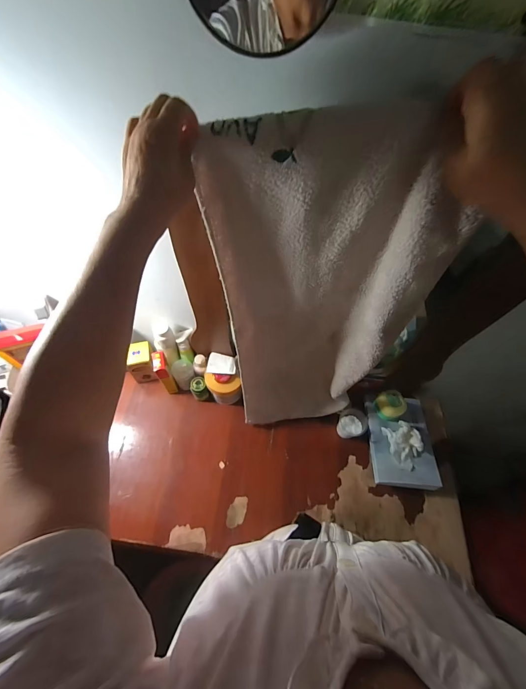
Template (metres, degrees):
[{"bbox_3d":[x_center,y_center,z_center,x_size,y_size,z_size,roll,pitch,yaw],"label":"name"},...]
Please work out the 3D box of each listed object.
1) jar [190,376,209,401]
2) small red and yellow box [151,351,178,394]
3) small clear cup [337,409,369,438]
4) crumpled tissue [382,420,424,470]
[{"bbox_3d":[-0.159,0.113,0.749,0.038,0.076,0.034,-19,61,-13],"label":"jar"},{"bbox_3d":[-0.237,0.075,0.728,0.026,0.156,0.048,-15,60,-11],"label":"small red and yellow box"},{"bbox_3d":[0.214,0.197,0.731,0.074,0.058,0.063,-12,59,-9],"label":"small clear cup"},{"bbox_3d":[0.324,0.228,0.681,0.071,0.035,0.098,-6,58,-5],"label":"crumpled tissue"}]

